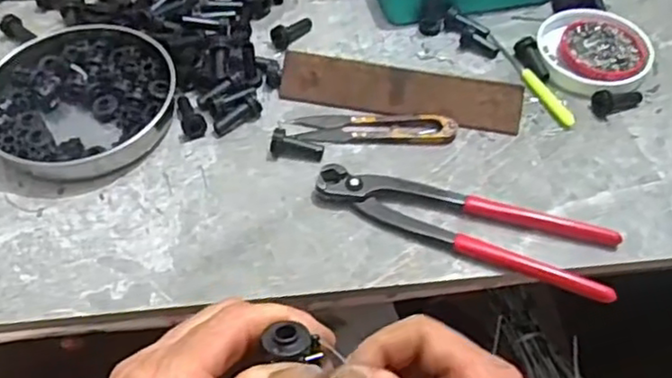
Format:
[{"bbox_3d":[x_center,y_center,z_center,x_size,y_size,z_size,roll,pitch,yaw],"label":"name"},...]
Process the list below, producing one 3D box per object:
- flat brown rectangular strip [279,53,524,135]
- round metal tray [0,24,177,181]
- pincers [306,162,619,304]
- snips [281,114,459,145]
[{"bbox_3d":[0.047,-0.070,0.497,0.178,0.037,0.007,10,11,6],"label":"flat brown rectangular strip"},{"bbox_3d":[-0.189,-0.066,0.490,0.133,0.022,0.145,1,53,-1],"label":"round metal tray"},{"bbox_3d":[0.081,0.022,0.434,0.194,0.014,0.047,17,55,11],"label":"pincers"},{"bbox_3d":[0.028,-0.046,0.488,0.117,0.010,0.031,-3,53,-3],"label":"snips"}]

